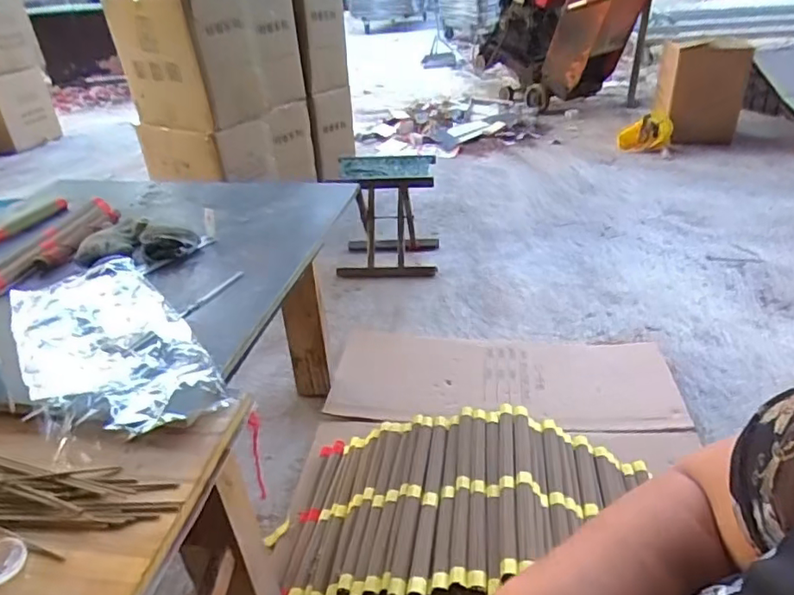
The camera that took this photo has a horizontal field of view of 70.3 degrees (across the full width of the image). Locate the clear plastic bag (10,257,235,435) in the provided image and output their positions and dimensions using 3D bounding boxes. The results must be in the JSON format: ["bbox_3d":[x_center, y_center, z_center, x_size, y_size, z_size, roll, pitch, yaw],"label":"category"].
[{"bbox_3d":[-0.351,0.051,0.679,0.168,0.033,0.384,-23,35,-29],"label":"clear plastic bag"}]

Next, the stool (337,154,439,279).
[{"bbox_3d":[-0.029,-0.249,1.755,0.314,0.317,0.251,-4,30,0],"label":"stool"}]

